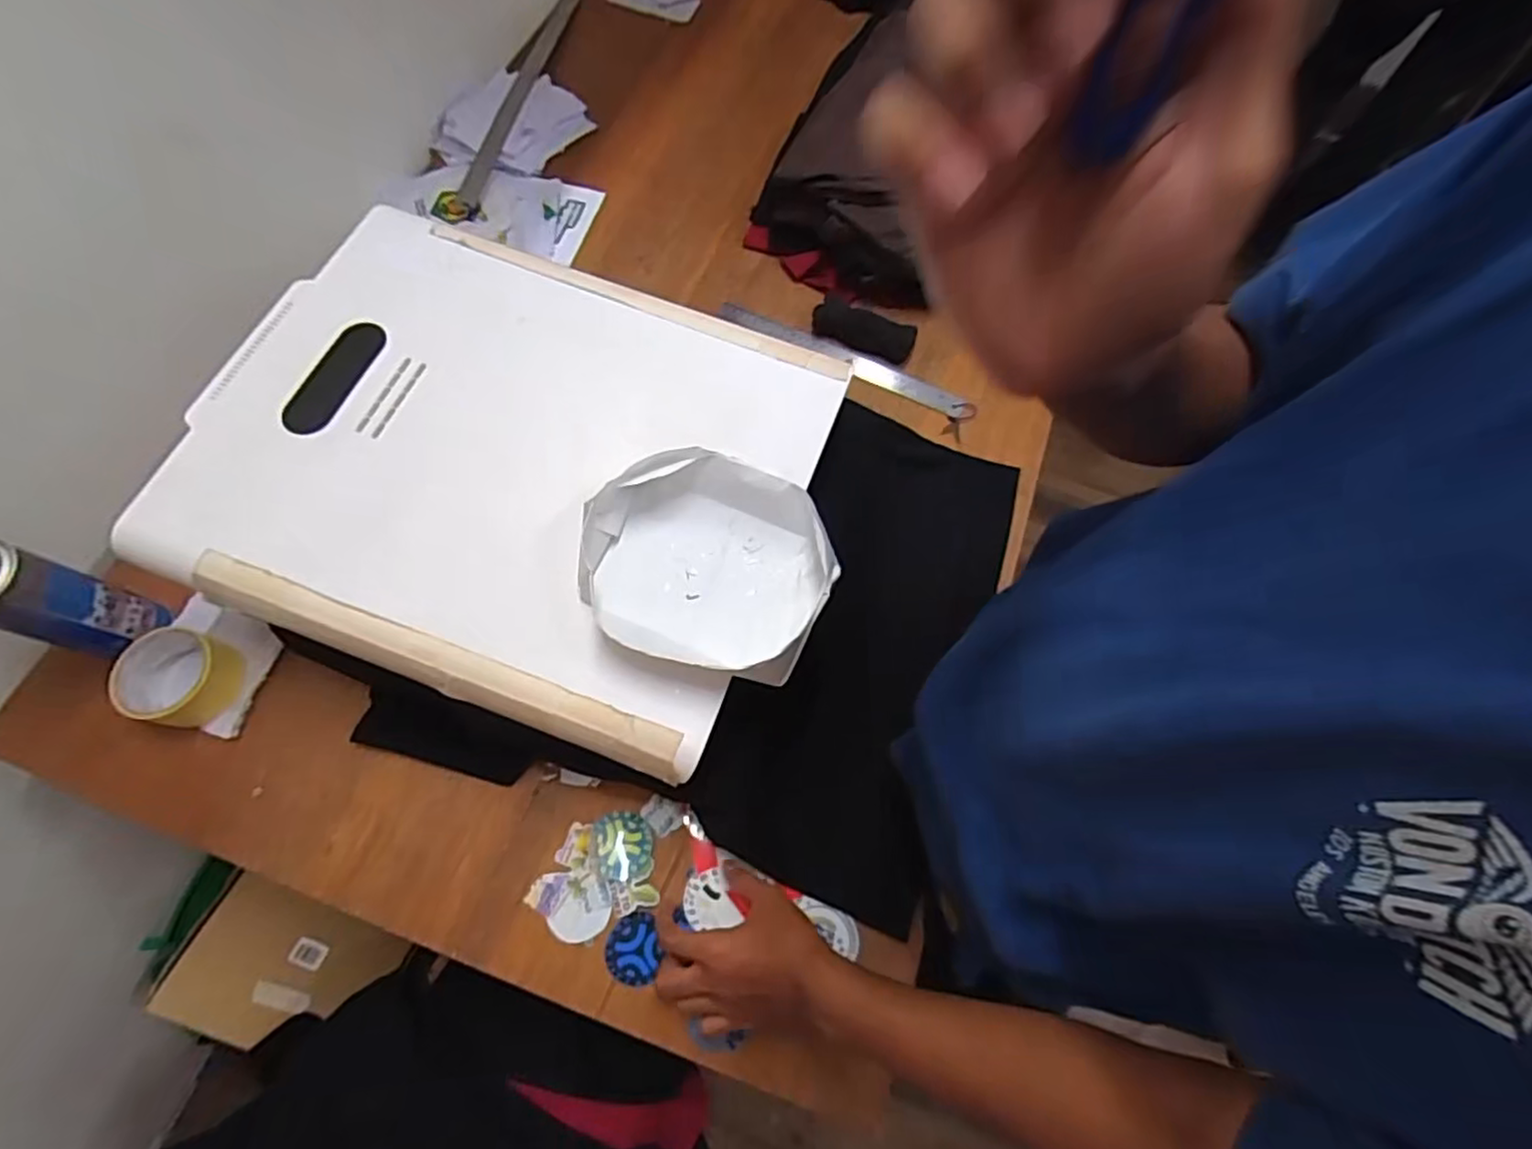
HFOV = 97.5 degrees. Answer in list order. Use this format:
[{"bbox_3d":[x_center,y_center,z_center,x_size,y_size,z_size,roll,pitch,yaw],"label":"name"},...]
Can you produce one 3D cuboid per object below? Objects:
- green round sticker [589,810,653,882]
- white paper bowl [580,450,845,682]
[{"bbox_3d":[-0.132,0.246,0.611,0.054,0.006,0.056,2,65,-5],"label":"green round sticker"},{"bbox_3d":[-0.045,-0.008,0.519,0.189,0.056,0.158,18,67,6],"label":"white paper bowl"}]

